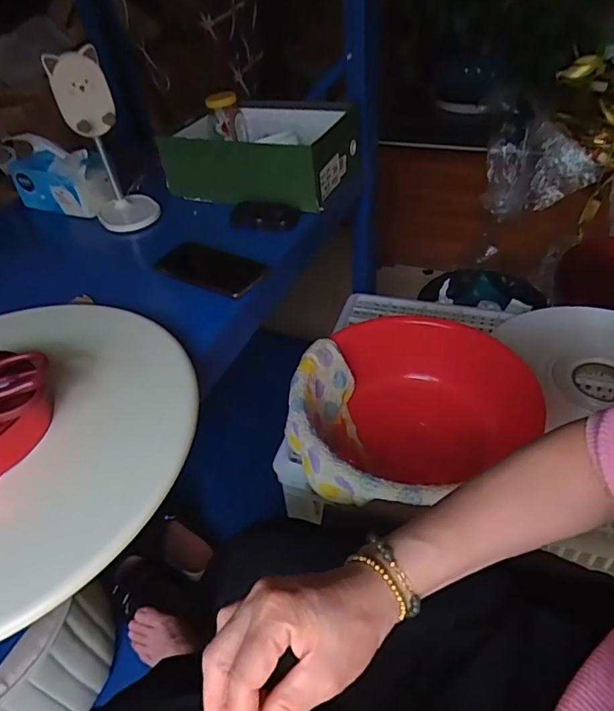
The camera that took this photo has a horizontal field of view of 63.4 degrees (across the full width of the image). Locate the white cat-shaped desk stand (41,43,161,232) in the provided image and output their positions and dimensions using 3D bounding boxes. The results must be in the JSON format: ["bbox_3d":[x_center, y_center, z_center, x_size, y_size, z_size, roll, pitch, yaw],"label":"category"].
[{"bbox_3d":[-0.334,-0.350,0.822,0.100,0.256,0.120,-18,44,-12],"label":"white cat-shaped desk stand"}]

